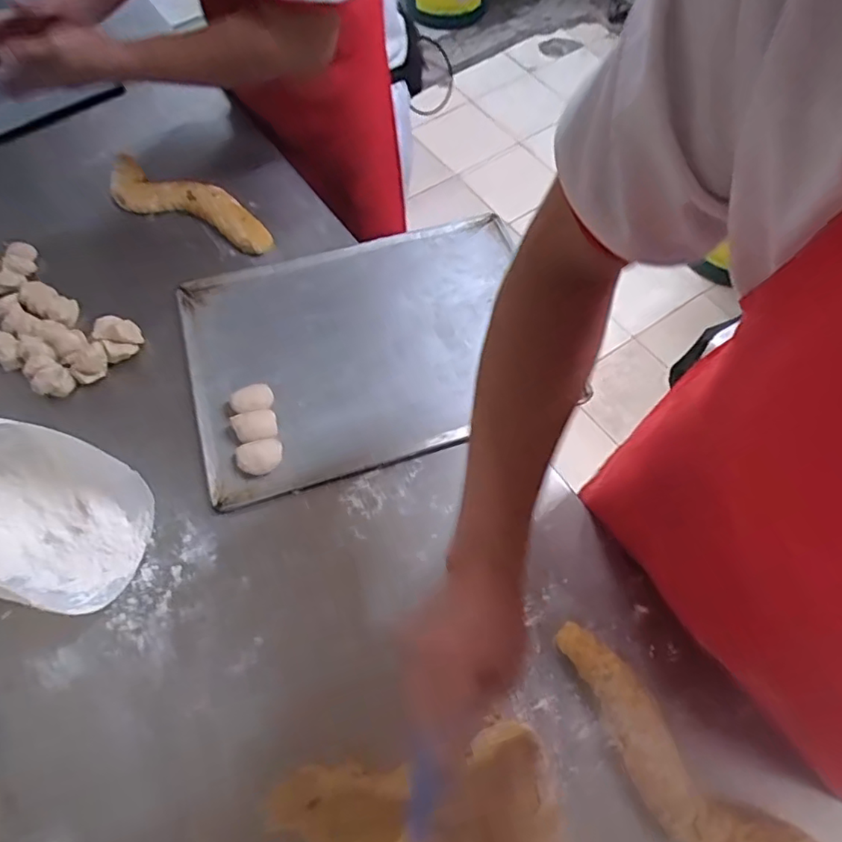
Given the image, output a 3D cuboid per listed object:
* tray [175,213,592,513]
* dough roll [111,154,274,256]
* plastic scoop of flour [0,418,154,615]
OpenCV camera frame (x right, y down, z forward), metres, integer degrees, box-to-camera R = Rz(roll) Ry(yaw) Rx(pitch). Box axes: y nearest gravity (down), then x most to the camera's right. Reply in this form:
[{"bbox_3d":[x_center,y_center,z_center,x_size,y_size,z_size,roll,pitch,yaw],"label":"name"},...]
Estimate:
[{"bbox_3d":[-0.070,-0.099,0.725,0.430,0.019,0.318,-16,62,-6],"label":"tray"},{"bbox_3d":[-0.336,-0.316,0.841,0.303,0.024,0.073,24,65,15],"label":"dough roll"},{"bbox_3d":[-0.422,0.086,0.577,0.252,0.142,0.149,9,62,7],"label":"plastic scoop of flour"}]

